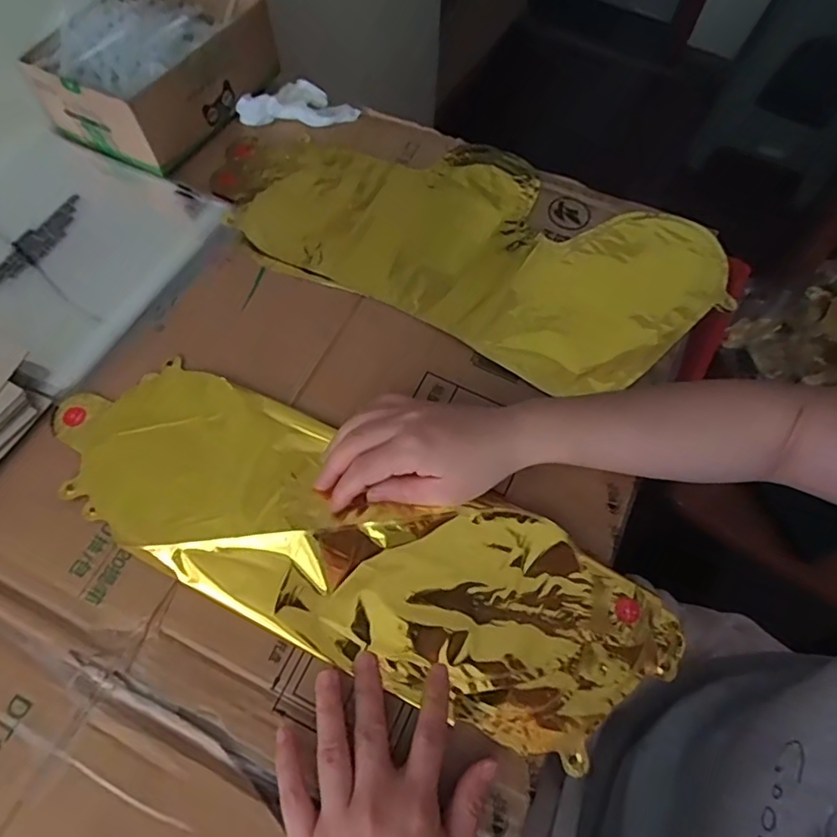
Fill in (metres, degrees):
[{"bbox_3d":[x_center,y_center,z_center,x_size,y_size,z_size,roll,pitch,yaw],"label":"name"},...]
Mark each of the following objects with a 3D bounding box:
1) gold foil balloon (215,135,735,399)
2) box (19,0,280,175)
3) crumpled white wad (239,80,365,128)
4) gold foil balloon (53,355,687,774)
[{"bbox_3d":[0.036,-0.163,0.490,0.421,0.009,0.211,28,66,10],"label":"gold foil balloon"},{"bbox_3d":[-0.237,-0.331,0.523,0.137,0.070,0.192,27,66,9],"label":"box"},{"bbox_3d":[-0.115,-0.300,0.542,0.110,0.017,0.042,-6,65,-6],"label":"crumpled white wad"},{"bbox_3d":[-0.047,0.079,0.372,0.418,0.021,0.132,24,66,7],"label":"gold foil balloon"}]

